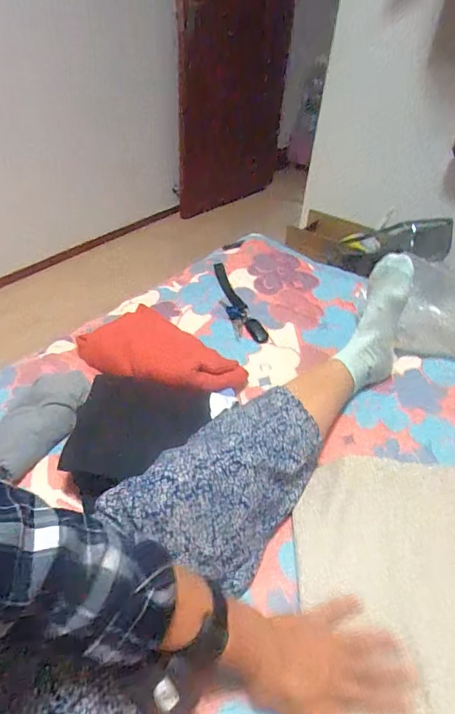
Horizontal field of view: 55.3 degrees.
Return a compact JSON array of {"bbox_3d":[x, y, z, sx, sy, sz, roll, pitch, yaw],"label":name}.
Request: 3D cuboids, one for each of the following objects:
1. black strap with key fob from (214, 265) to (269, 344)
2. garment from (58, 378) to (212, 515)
[{"bbox_3d":[0.014,-0.111,0.882,0.057,0.016,0.225,-14,56,-18],"label":"black strap with key fob"},{"bbox_3d":[-0.139,0.093,0.617,0.197,0.053,0.159,-24,48,-27],"label":"garment"}]

